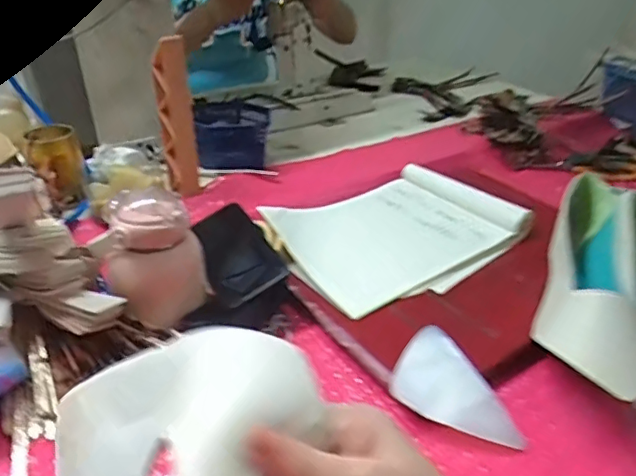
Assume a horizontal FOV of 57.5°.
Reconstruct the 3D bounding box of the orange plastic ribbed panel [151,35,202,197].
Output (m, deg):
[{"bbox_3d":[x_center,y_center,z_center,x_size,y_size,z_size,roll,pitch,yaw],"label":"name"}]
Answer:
[{"bbox_3d":[-0.172,-0.138,0.707,0.040,0.196,0.020,-7,31,-12],"label":"orange plastic ribbed panel"}]

